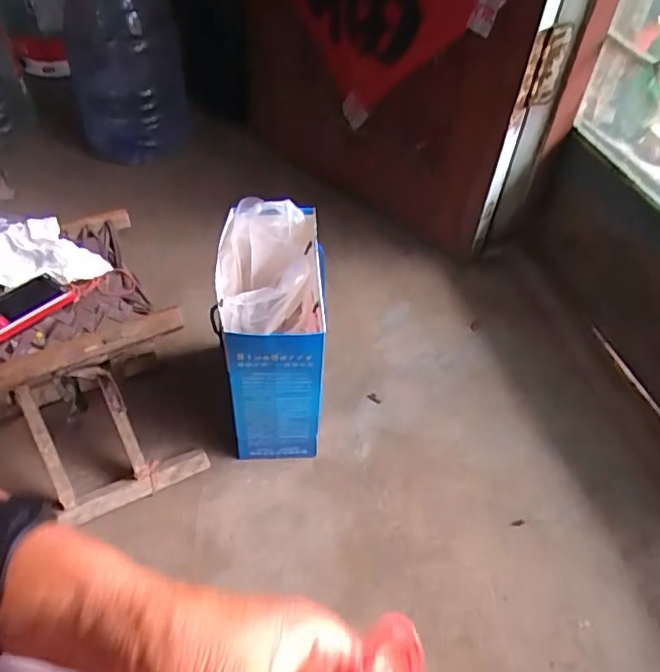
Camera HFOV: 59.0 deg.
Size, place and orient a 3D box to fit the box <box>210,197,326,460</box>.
[{"bbox_3d":[-0.077,-0.001,0.854,0.135,0.322,0.242,1,48,-4],"label":"box"}]

